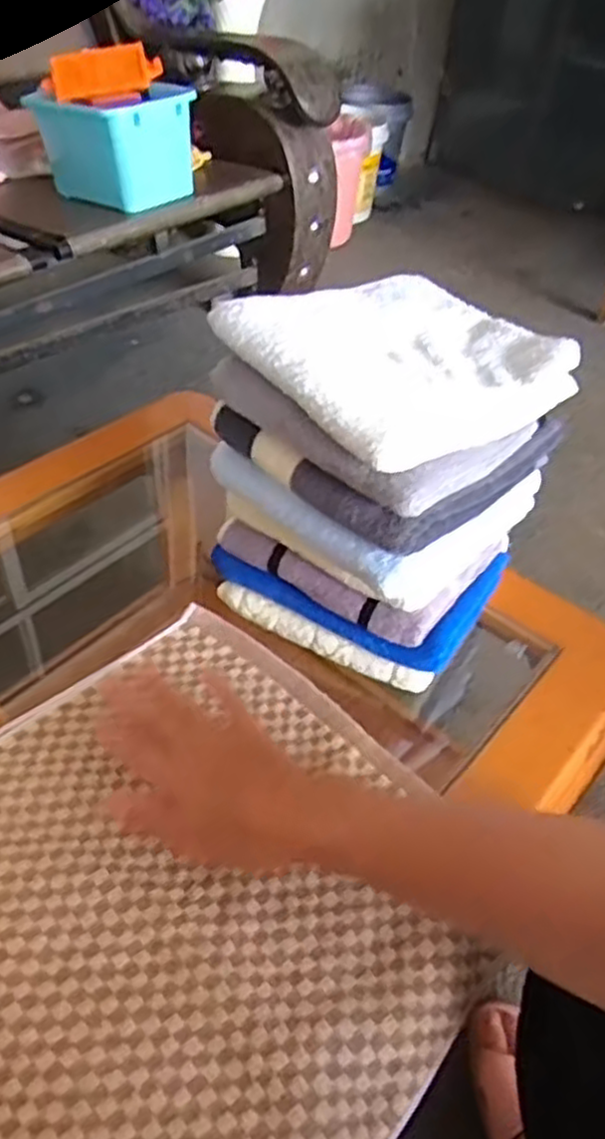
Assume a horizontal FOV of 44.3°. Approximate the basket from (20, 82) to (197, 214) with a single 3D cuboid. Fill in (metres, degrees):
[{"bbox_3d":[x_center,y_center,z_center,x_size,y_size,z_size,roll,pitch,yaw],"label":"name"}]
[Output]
[{"bbox_3d":[-0.334,-0.759,1.318,0.228,0.166,0.168,29,49,23],"label":"basket"}]

